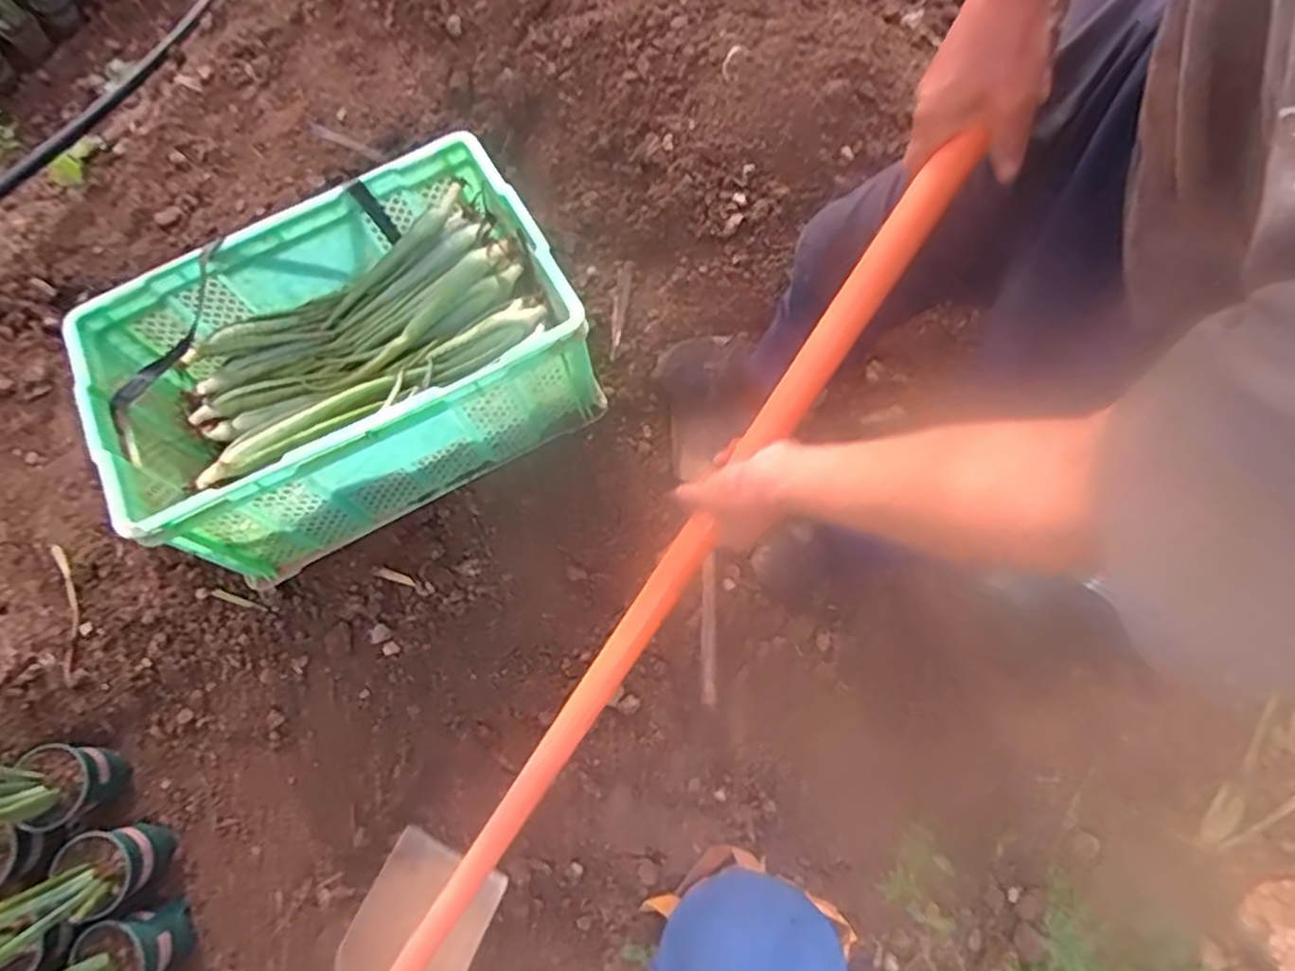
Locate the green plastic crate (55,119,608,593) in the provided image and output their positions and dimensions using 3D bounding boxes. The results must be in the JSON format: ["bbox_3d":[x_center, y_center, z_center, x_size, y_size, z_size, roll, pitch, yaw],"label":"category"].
[{"bbox_3d":[-0.448,-0.190,1.066,0.637,0.245,0.417,-28,78,-6],"label":"green plastic crate"}]

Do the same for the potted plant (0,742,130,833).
[{"bbox_3d":[-0.935,0.440,1.043,0.156,0.207,0.106,18,77,5],"label":"potted plant"}]

